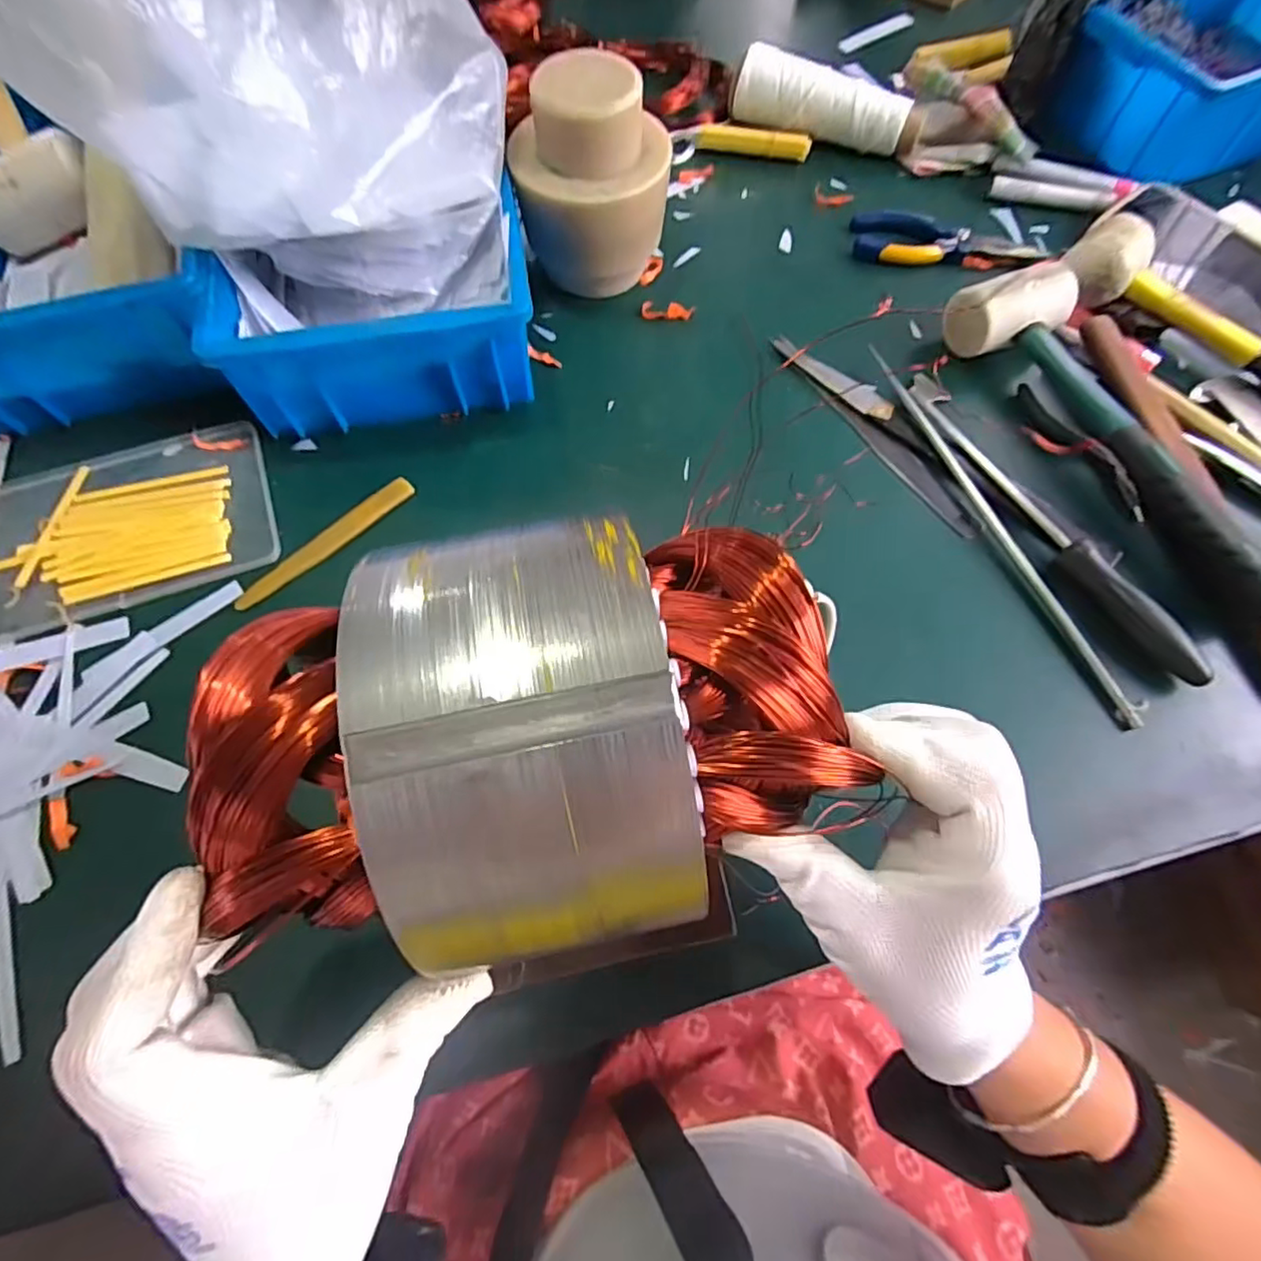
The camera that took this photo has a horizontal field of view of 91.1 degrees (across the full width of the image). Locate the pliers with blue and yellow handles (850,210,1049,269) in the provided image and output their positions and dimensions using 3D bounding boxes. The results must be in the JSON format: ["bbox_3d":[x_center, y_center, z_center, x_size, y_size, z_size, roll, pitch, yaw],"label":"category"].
[{"bbox_3d":[0.258,-0.313,0.501,0.151,0.016,0.044,13,67,6],"label":"pliers with blue and yellow handles"}]

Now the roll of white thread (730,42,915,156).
[{"bbox_3d":[0.166,-0.462,0.547,0.155,0.054,0.041,26,69,11],"label":"roll of white thread"}]

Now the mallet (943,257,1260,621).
[{"bbox_3d":[0.324,-0.135,0.401,0.071,0.046,0.273,-27,69,-11],"label":"mallet"}]

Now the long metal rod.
[{"bbox_3d":[0.234,-0.074,0.399,0.016,0.009,0.290,-18,67,-8],"label":"long metal rod"}]

